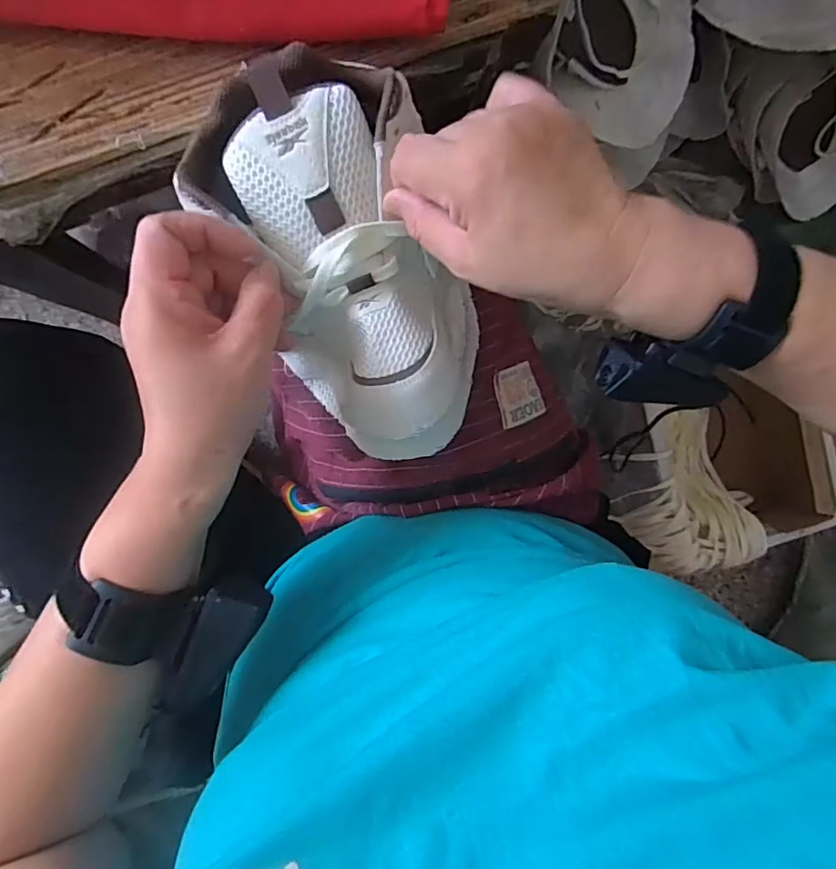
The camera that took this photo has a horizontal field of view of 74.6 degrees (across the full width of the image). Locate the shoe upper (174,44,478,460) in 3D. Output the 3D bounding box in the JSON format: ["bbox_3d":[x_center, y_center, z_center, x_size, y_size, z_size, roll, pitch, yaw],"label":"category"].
[{"bbox_3d":[-0.039,-0.092,0.328,0.126,0.073,0.223,-25,108,-5],"label":"shoe upper"}]

